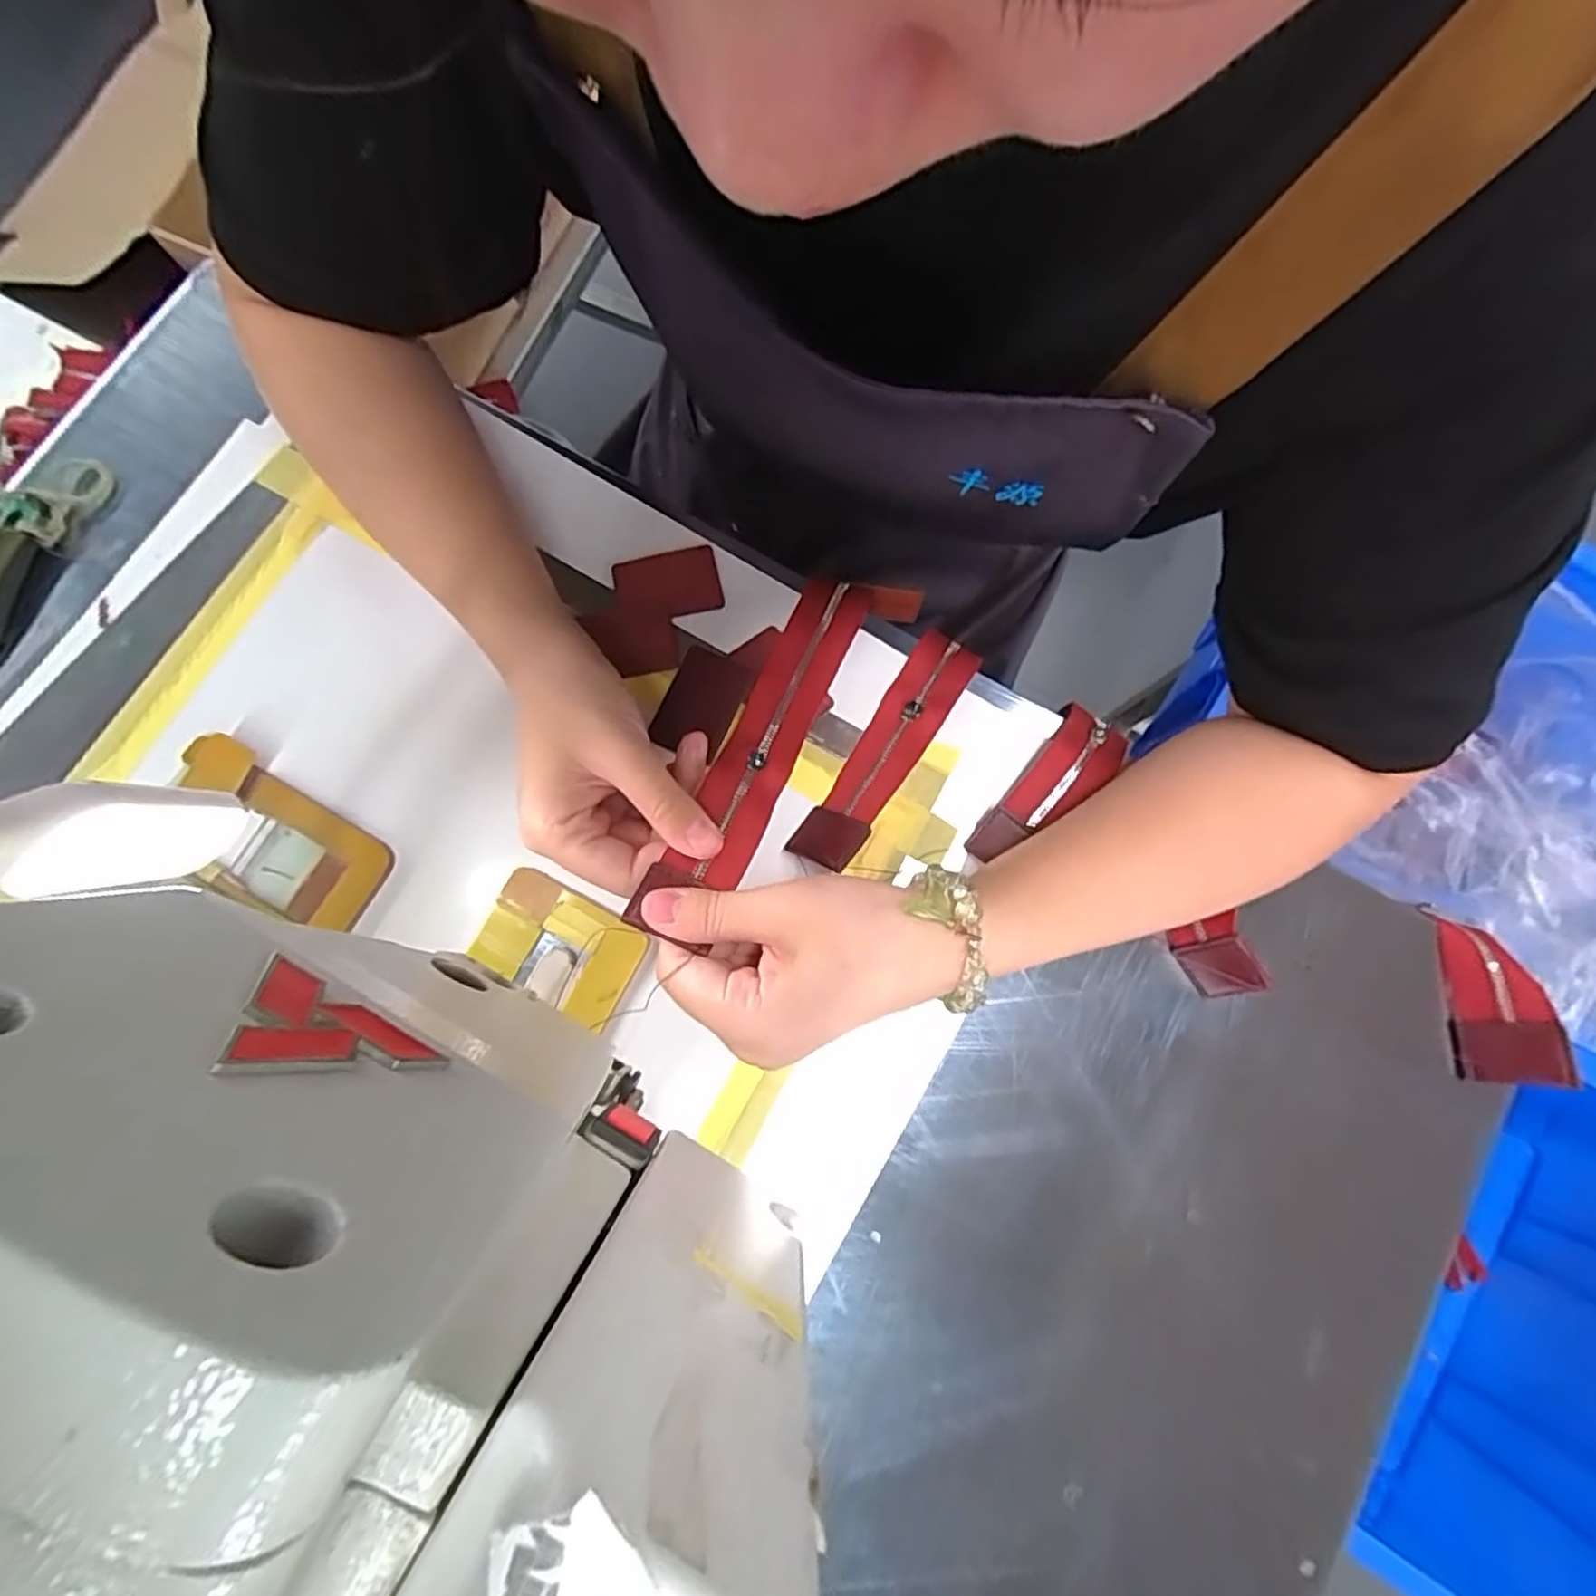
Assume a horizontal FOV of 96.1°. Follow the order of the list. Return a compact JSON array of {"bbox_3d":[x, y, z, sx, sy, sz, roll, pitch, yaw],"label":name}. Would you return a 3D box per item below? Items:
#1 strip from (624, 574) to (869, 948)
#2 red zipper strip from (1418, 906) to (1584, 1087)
[{"bbox_3d":[-0.013,-0.029,0.317,0.034,0.019,0.203,22,60,4],"label":"strip"},{"bbox_3d":[0.310,0.087,0.320,0.010,0.037,0.074,11,72,-42],"label":"red zipper strip"}]

